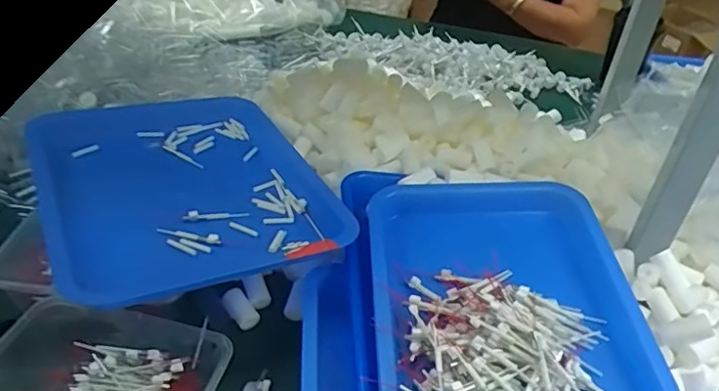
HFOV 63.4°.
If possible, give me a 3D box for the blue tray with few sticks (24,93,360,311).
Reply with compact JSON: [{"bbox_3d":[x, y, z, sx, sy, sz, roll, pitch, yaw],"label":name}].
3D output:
[{"bbox_3d":[-0.187,-0.017,0.617,0.269,0.038,0.338,-14,40,-26],"label":"blue tray with few sticks"}]

